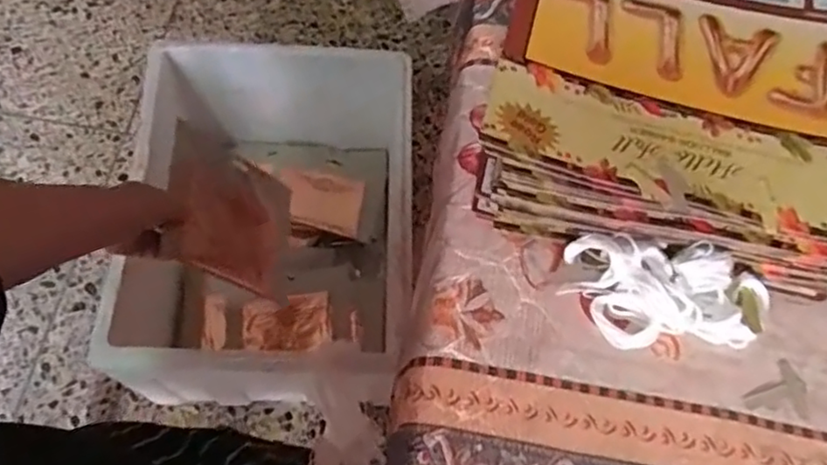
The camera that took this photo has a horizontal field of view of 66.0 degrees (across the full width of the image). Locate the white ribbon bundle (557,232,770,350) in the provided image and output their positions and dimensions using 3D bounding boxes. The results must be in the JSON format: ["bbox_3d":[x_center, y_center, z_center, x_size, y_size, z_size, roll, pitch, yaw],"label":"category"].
[{"bbox_3d":[0.132,0.032,0.323,0.107,0.036,0.048,7,66,0],"label":"white ribbon bundle"}]

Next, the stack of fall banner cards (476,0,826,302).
[{"bbox_3d":[0.146,-0.069,0.348,0.198,0.063,0.167,13,66,2],"label":"stack of fall banner cards"}]

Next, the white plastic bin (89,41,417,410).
[{"bbox_3d":[-0.197,0.011,0.944,0.362,0.316,0.491,1,66,-4],"label":"white plastic bin"}]

